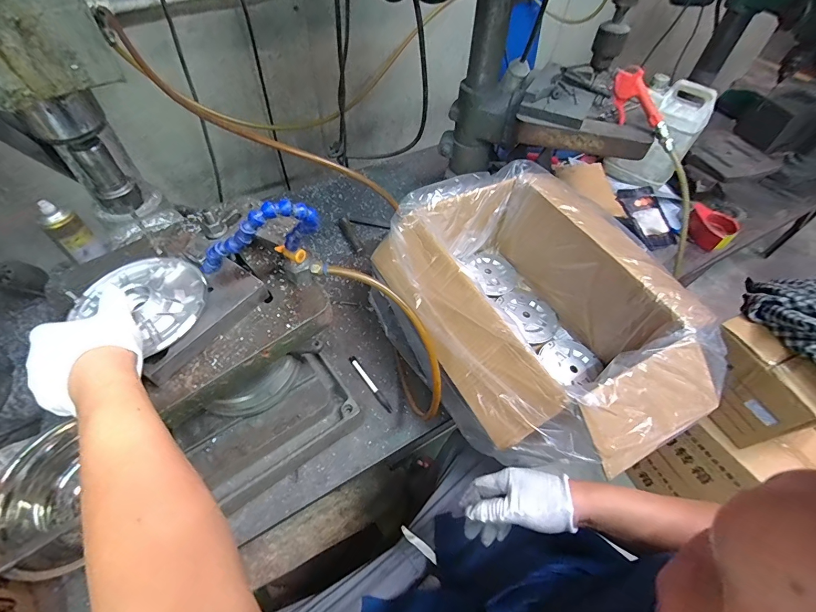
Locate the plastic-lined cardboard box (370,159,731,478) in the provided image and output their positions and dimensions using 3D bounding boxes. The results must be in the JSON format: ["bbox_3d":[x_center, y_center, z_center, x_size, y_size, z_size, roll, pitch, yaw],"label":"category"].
[{"bbox_3d":[0.233,0.013,0.721,0.449,0.229,0.558,-20,56,-16],"label":"plastic-lined cardboard box"}]

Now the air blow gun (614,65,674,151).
[{"bbox_3d":[0.455,-0.376,0.735,0.028,0.075,0.182,-36,91,-25],"label":"air blow gun"}]

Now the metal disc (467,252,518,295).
[{"bbox_3d":[0.202,-0.081,0.898,0.111,0.013,0.128,-14,54,-23],"label":"metal disc"}]

